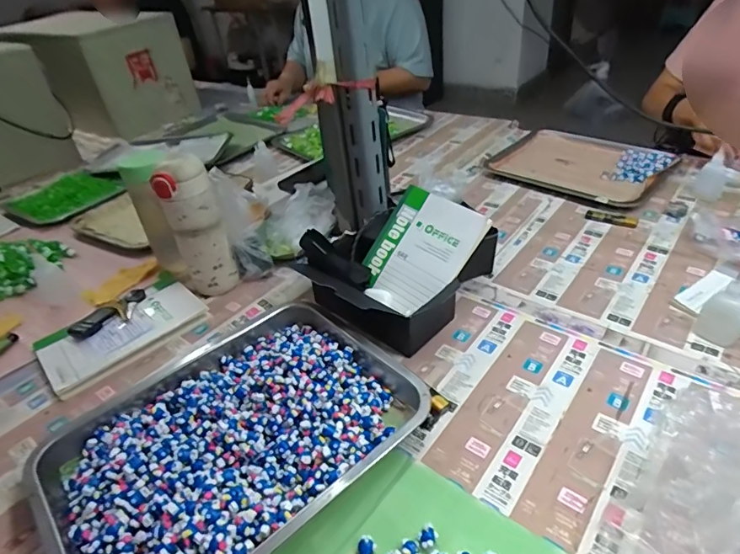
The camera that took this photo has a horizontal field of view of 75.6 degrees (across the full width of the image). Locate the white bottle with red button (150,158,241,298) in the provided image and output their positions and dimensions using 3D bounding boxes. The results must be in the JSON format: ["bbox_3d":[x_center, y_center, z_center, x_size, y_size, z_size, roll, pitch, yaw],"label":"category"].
[{"bbox_3d":[-0.258,-0.070,0.703,0.078,0.210,0.085,-24,39,-21],"label":"white bottle with red button"}]

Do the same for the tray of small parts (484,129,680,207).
[{"bbox_3d":[0.427,-0.232,0.981,0.240,0.035,0.332,-31,42,-28],"label":"tray of small parts"}]

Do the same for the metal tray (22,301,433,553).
[{"bbox_3d":[-0.140,0.162,0.496,0.367,0.044,0.270,-31,43,-29],"label":"metal tray"}]

